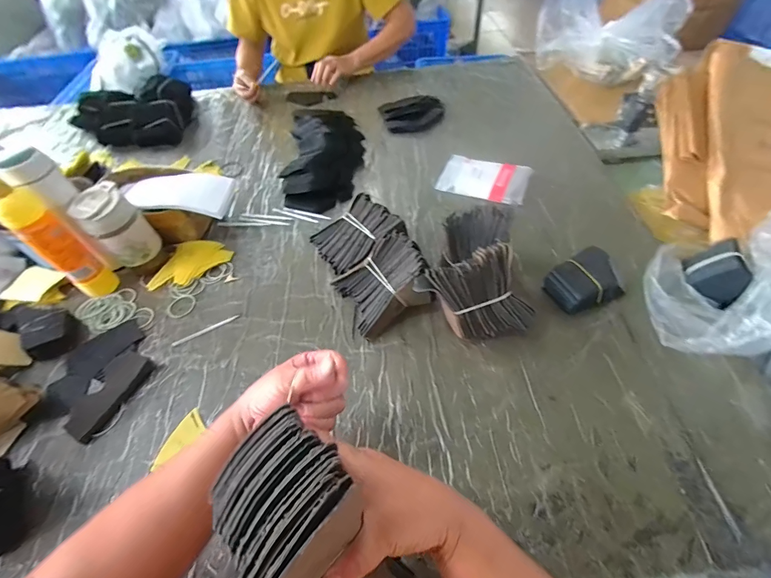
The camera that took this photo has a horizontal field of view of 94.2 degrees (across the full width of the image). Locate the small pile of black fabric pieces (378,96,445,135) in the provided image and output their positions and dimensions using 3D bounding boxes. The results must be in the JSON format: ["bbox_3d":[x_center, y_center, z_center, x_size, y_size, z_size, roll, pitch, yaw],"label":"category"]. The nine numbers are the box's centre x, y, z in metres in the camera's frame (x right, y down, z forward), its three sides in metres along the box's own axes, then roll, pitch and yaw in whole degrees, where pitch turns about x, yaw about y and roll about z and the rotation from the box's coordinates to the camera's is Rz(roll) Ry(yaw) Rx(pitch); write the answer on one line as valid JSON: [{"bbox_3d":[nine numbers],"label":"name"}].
[{"bbox_3d":[0.076,-0.460,0.945,0.153,0.022,0.136,-13,54,-7],"label":"small pile of black fabric pieces"}]

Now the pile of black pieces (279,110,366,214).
[{"bbox_3d":[-0.141,-0.325,0.834,0.173,0.048,0.351,0,53,3],"label":"pile of black pieces"}]

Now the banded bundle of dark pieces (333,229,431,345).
[{"bbox_3d":[-0.005,-0.010,0.578,0.133,0.088,0.124,-25,54,-14],"label":"banded bundle of dark pieces"}]

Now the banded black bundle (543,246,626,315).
[{"bbox_3d":[0.313,-0.013,0.567,0.113,0.047,0.083,-24,54,-13],"label":"banded black bundle"}]

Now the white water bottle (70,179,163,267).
[{"bbox_3d":[-0.452,-0.105,0.610,0.082,0.124,0.067,-39,61,-23],"label":"white water bottle"}]

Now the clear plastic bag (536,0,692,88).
[{"bbox_3d":[0.572,-0.640,0.895,0.348,0.209,0.148,2,54,7],"label":"clear plastic bag"}]

